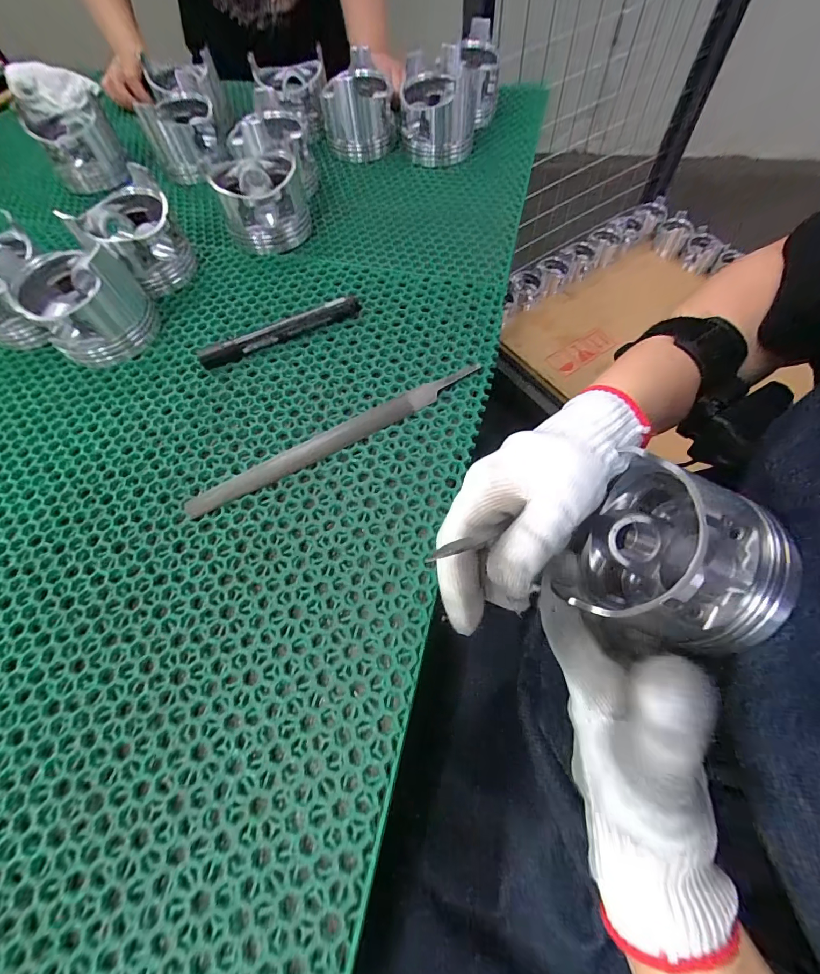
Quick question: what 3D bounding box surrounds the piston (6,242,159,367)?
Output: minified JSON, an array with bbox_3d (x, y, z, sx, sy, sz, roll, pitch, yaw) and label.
[{"bbox_3d":[-0.278,-0.161,0.343,0.085,0.068,0.083,-42,69,-17],"label":"piston"}]

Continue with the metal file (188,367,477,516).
[{"bbox_3d":[-0.053,-0.038,0.303,0.235,0.006,0.018,-28,66,-11],"label":"metal file"}]

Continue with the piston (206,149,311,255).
[{"bbox_3d":[-0.150,-0.295,0.409,0.084,0.058,0.088,-14,64,-5],"label":"piston"}]

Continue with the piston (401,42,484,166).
[{"bbox_3d":[0.037,-0.448,0.471,0.089,0.077,0.099,4,64,4],"label":"piston"}]

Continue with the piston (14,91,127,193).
[{"bbox_3d":[-0.401,-0.423,0.484,0.079,0.075,0.079,-21,65,-8],"label":"piston"}]

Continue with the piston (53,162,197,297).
[{"bbox_3d":[-0.261,-0.239,0.379,0.082,0.073,0.083,-32,67,-13],"label":"piston"}]

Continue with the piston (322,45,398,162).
[{"bbox_3d":[-0.068,-0.459,0.484,0.076,0.072,0.088,-20,64,-8],"label":"piston"}]

